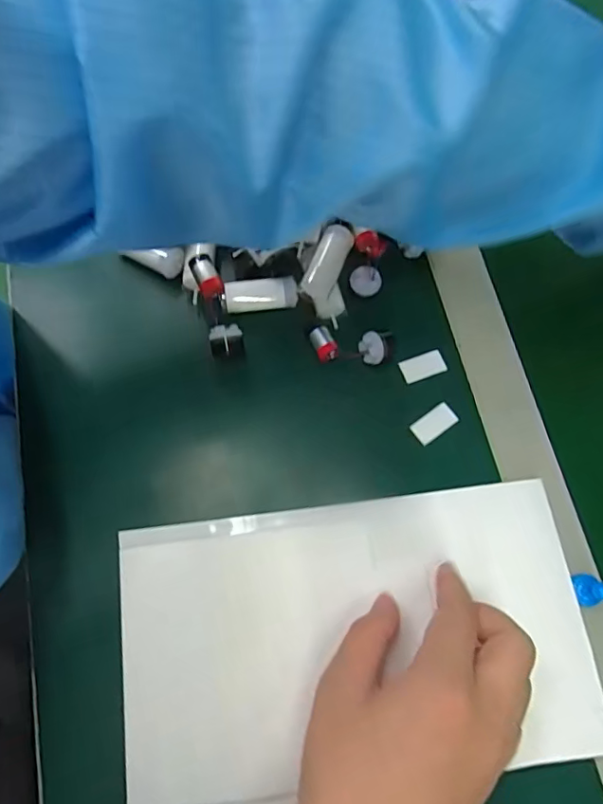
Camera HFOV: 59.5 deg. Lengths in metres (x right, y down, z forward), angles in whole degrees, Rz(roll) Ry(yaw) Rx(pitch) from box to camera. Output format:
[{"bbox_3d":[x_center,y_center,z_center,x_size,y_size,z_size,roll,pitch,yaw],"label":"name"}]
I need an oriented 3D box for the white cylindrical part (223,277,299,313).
[{"bbox_3d":[-0.027,-0.072,0.362,0.048,0.018,0.018,-5,73,-4],"label":"white cylindrical part"}]

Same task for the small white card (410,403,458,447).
[{"bbox_3d":[0.087,0.015,0.348,0.030,0.004,0.016,-33,77,-12],"label":"small white card"}]

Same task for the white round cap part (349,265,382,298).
[{"bbox_3d":[0.045,-0.084,0.365,0.020,0.008,0.020,1,72,-2],"label":"white round cap part"}]

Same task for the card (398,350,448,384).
[{"bbox_3d":[0.083,-0.024,0.361,0.030,0.005,0.015,-19,74,-8],"label":"card"}]

